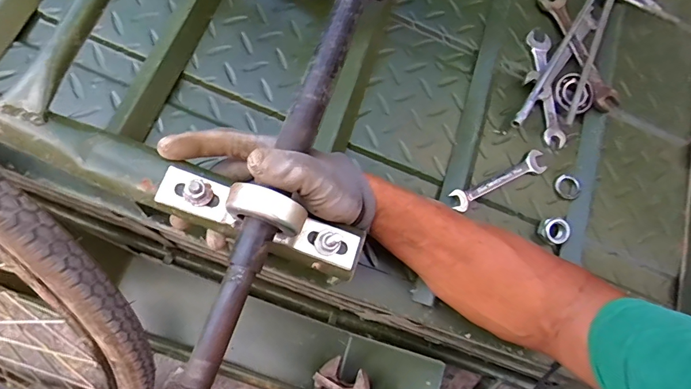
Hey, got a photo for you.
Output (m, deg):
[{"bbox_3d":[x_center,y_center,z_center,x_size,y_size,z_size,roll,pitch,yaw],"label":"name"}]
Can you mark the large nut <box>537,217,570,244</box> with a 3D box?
[{"bbox_3d":[0.233,0.041,0.469,0.029,0.019,0.027,5,74,2],"label":"large nut"}]

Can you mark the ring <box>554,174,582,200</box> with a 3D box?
[{"bbox_3d":[0.259,-0.009,0.488,0.028,0.008,0.030,0,74,1],"label":"ring"}]

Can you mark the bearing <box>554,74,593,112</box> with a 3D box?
[{"bbox_3d":[0.282,-0.125,0.517,0.048,0.008,0.049,0,74,1],"label":"bearing"}]

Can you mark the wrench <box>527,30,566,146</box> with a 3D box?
[{"bbox_3d":[0.245,-0.133,0.514,0.032,0.008,0.147,-1,74,1],"label":"wrench"}]

